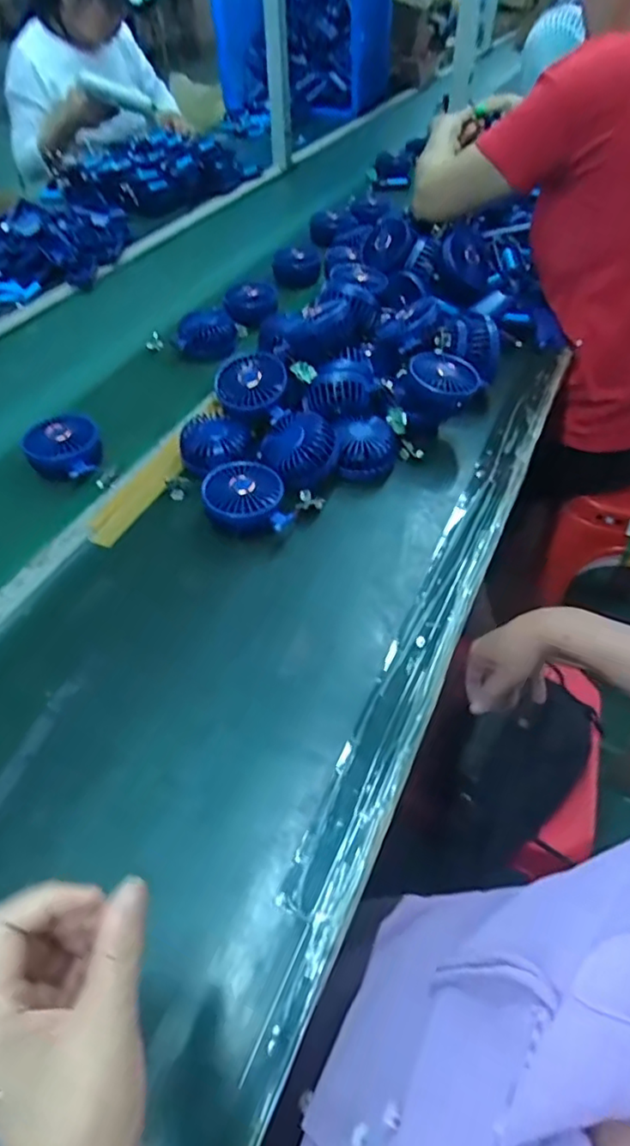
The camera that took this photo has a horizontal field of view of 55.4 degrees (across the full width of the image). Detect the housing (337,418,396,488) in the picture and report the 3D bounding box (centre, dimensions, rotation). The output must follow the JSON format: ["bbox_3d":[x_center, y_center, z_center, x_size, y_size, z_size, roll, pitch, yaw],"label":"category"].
[{"bbox_3d":[0.063,-0.152,0.739,0.073,0.049,0.085,8,51,6],"label":"housing"}]

